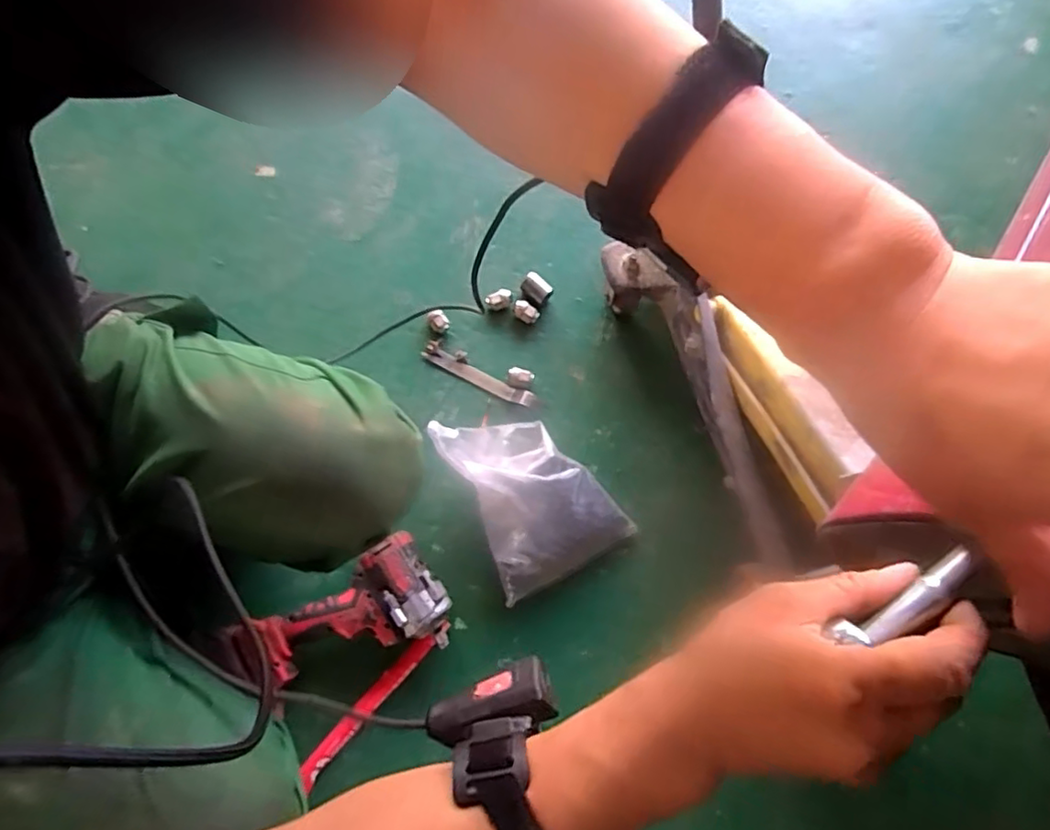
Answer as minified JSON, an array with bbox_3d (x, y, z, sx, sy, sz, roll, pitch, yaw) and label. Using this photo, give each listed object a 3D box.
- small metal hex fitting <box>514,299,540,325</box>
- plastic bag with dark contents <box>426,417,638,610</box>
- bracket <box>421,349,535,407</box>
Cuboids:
[{"bbox_3d":[0.001,-0.138,0.832,0.035,0.020,0.021,35,76,4],"label":"small metal hex fitting"},{"bbox_3d":[0.011,0.087,0.738,0.174,0.090,0.221,-27,81,-10],"label":"plastic bag with dark contents"},{"bbox_3d":[-0.062,-0.050,0.815,0.156,0.017,0.020,27,75,2],"label":"bracket"}]

